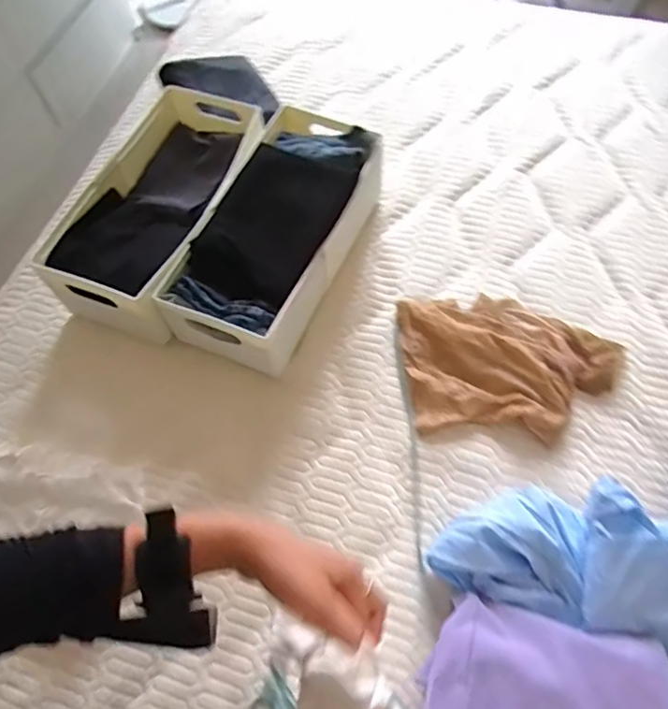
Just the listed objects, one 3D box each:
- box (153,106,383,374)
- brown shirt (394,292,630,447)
[{"bbox_3d":[-0.086,-0.185,0.945,0.215,0.159,0.456,20,65,14],"label":"box"},{"bbox_3d":[0.280,0.010,0.883,0.338,0.050,0.232,-1,62,3],"label":"brown shirt"}]

